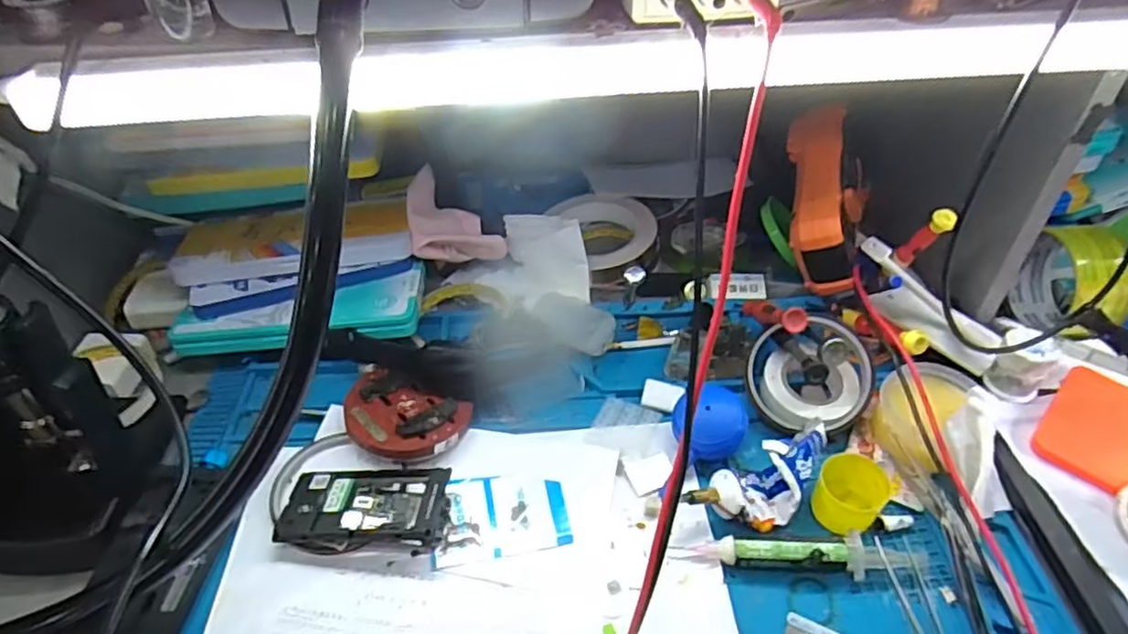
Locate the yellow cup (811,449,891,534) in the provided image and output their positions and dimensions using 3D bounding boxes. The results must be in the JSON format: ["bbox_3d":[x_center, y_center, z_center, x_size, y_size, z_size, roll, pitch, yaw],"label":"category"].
[{"bbox_3d":[0.182,0.114,0.434,0.039,0.033,0.049,23,46,24],"label":"yellow cup"}]

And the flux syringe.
[{"bbox_3d":[0.141,0.139,0.404,0.143,0.012,0.018,2,42,3],"label":"flux syringe"}]

